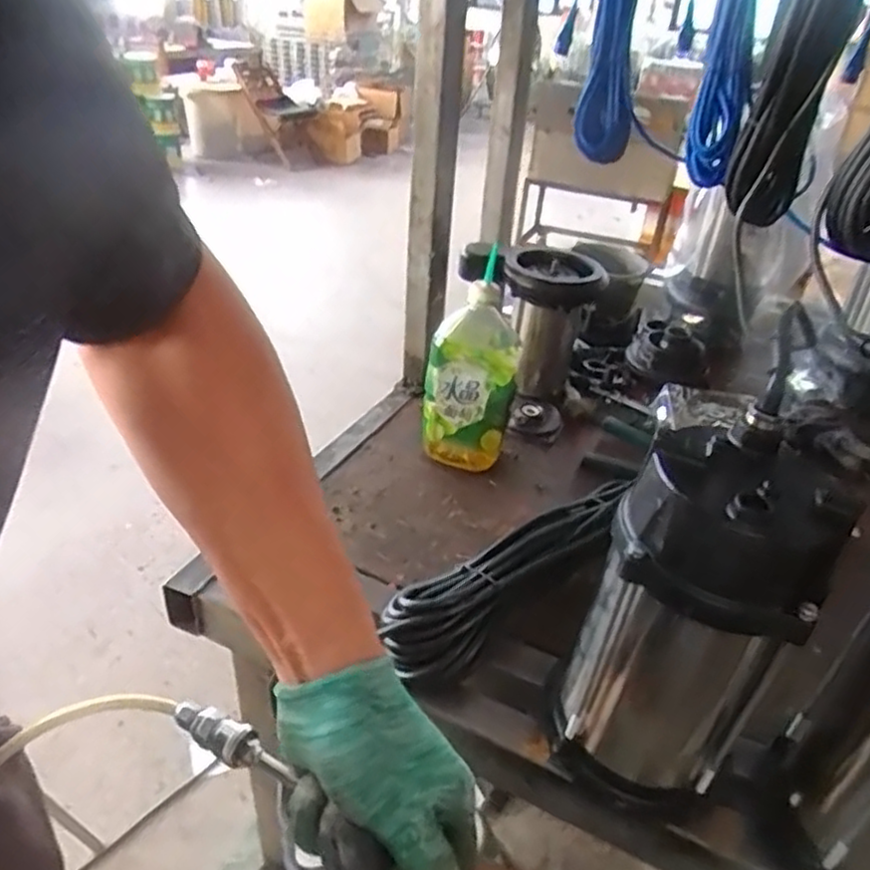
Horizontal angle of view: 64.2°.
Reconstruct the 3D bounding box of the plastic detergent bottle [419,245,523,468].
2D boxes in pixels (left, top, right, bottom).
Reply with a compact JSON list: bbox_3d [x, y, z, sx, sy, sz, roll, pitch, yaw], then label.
[{"bbox_3d":[0.038,-0.059,0.788,0.101,0.209,0.062,8,33,5],"label":"plastic detergent bottle"}]

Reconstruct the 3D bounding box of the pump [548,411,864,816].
[{"bbox_3d":[0.161,0.137,0.450,0.114,0.258,0.100,-5,35,-15],"label":"pump"}]

